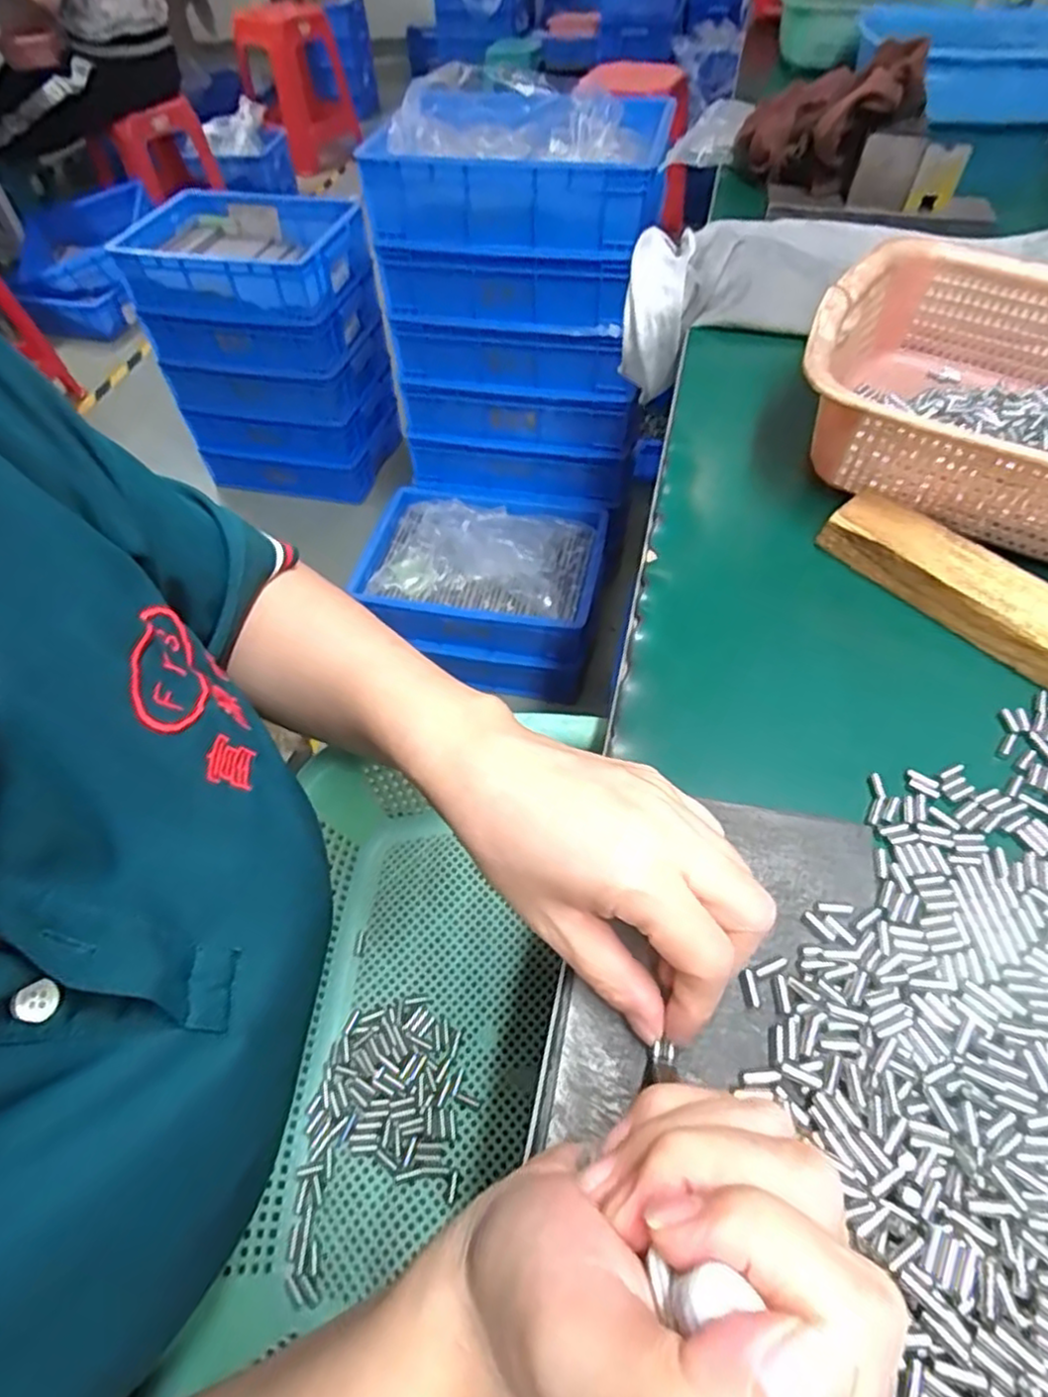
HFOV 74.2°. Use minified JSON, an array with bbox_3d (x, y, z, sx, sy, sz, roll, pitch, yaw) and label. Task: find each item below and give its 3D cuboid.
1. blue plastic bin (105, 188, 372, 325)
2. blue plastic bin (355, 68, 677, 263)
[{"bbox_3d":[-0.553,-0.867,1.354,0.445,0.118,0.297,6,54,8],"label":"blue plastic bin"},{"bbox_3d":[-0.003,-0.763,1.003,0.398,0.133,0.259,6,54,8],"label":"blue plastic bin"}]

